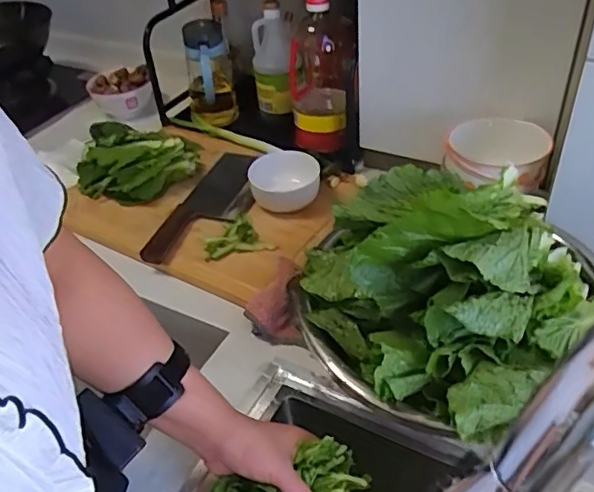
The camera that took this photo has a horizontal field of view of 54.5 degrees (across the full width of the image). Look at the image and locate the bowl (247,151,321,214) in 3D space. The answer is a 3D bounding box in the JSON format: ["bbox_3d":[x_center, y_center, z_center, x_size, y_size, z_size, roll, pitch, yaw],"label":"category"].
[{"bbox_3d":[-0.020,-0.095,0.847,0.095,0.057,0.095,-4,41,3],"label":"bowl"}]

